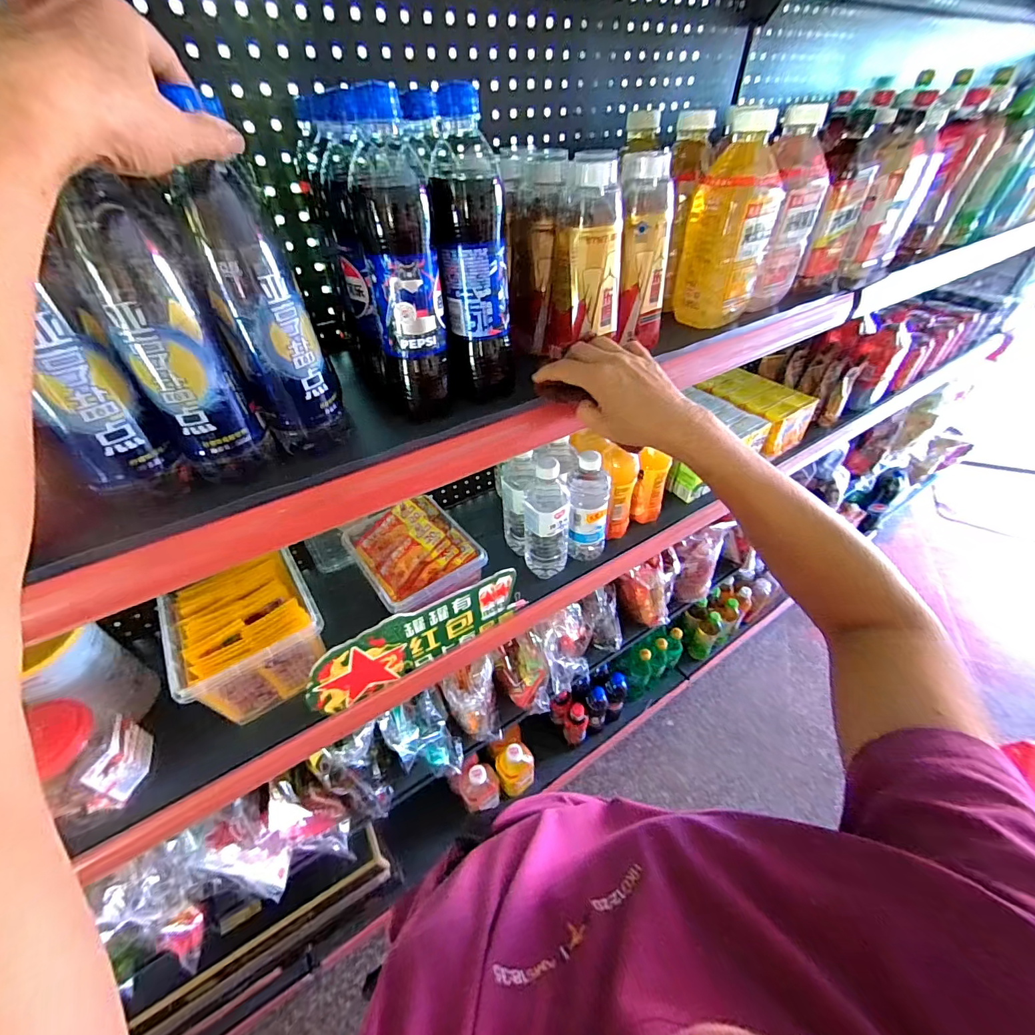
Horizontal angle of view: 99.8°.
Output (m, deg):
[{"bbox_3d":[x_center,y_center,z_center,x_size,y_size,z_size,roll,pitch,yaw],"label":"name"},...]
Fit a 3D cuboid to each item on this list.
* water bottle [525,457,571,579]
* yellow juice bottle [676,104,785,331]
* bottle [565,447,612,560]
[{"bbox_3d":[0.046,0.009,0.662,0.068,0.210,0.069,5,45,6],"label":"water bottle"},{"bbox_3d":[0.251,-0.342,0.520,0.084,0.195,0.071,32,53,29],"label":"yellow juice bottle"},{"bbox_3d":[0.111,-0.011,0.687,0.067,0.191,0.056,12,46,13],"label":"bottle"}]

